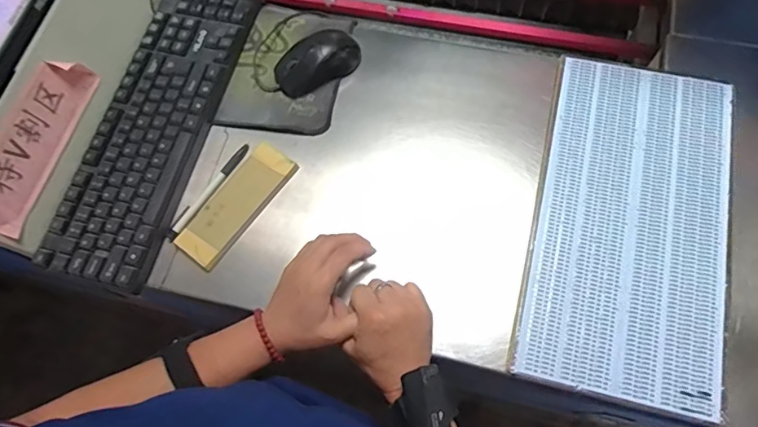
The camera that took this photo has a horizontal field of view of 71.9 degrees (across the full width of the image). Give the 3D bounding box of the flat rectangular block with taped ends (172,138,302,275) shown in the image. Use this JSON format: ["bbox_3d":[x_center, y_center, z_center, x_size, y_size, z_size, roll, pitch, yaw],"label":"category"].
[{"bbox_3d":[-0.162,-0.012,0.591,0.057,0.010,0.151,33,75,15],"label":"flat rectangular block with taped ends"}]

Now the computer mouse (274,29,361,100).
[{"bbox_3d":[-0.077,-0.191,0.648,0.111,0.037,0.060,-34,70,-9],"label":"computer mouse"}]

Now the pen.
[{"bbox_3d":[-0.196,-0.025,0.603,0.013,0.007,0.137,31,74,15],"label":"pen"}]

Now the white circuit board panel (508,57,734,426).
[{"bbox_3d":[0.267,0.004,0.555,0.189,0.014,0.372,13,70,7],"label":"white circuit board panel"}]

